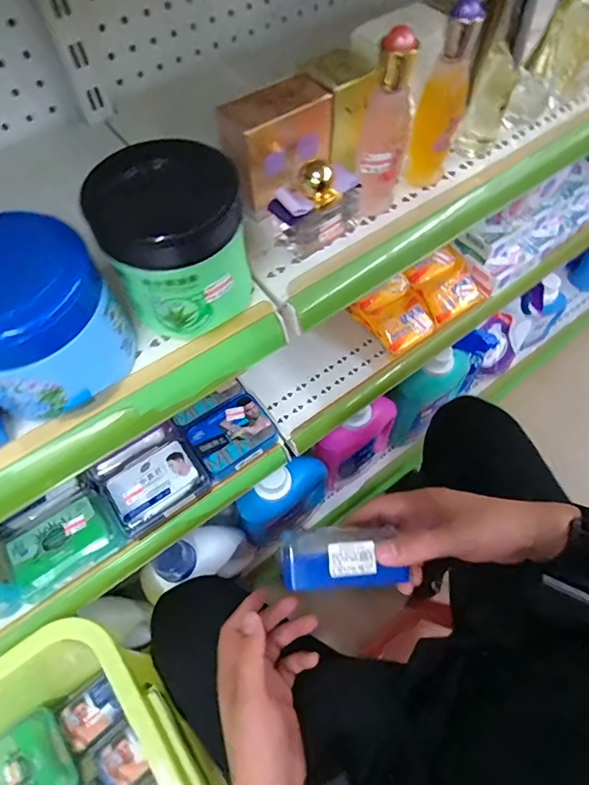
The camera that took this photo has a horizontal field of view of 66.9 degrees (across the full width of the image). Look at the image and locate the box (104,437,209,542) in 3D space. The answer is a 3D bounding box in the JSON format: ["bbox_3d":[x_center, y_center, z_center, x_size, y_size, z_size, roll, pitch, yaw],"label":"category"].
[{"bbox_3d":[-0.166,0.109,0.538,0.108,0.031,0.081,-33,66,-16],"label":"box"}]

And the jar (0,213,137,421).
[{"bbox_3d":[-0.162,-0.046,0.277,0.094,0.082,0.090,0,61,0],"label":"jar"}]

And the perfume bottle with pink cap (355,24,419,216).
[{"bbox_3d":[0.067,-0.195,0.341,0.035,0.128,0.029,14,62,8],"label":"perfume bottle with pink cap"}]

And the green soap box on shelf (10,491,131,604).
[{"bbox_3d":[-0.258,0.173,0.501,0.114,0.033,0.071,-36,67,-18],"label":"green soap box on shelf"}]

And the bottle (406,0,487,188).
[{"bbox_3d":[0.120,-0.237,0.364,0.036,0.130,0.029,14,62,8],"label":"bottle"}]

